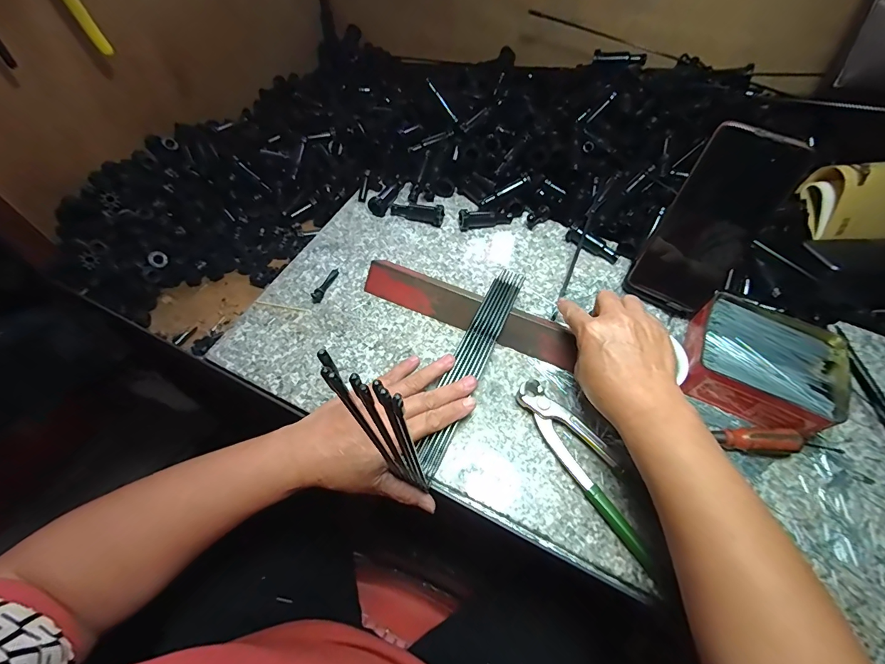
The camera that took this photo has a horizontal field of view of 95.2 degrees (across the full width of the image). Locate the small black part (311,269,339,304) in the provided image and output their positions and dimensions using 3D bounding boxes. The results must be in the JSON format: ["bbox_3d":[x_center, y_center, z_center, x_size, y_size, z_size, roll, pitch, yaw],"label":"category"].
[{"bbox_3d":[-0.130,-0.053,0.451,0.011,0.010,0.051,18,59,9],"label":"small black part"}]

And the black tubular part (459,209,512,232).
[{"bbox_3d":[0.054,-0.142,0.505,0.066,0.018,0.020,-9,59,-7],"label":"black tubular part"}]

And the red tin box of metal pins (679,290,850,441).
[{"bbox_3d":[0.305,0.030,0.390,0.128,0.044,0.115,27,61,14],"label":"red tin box of metal pins"}]

